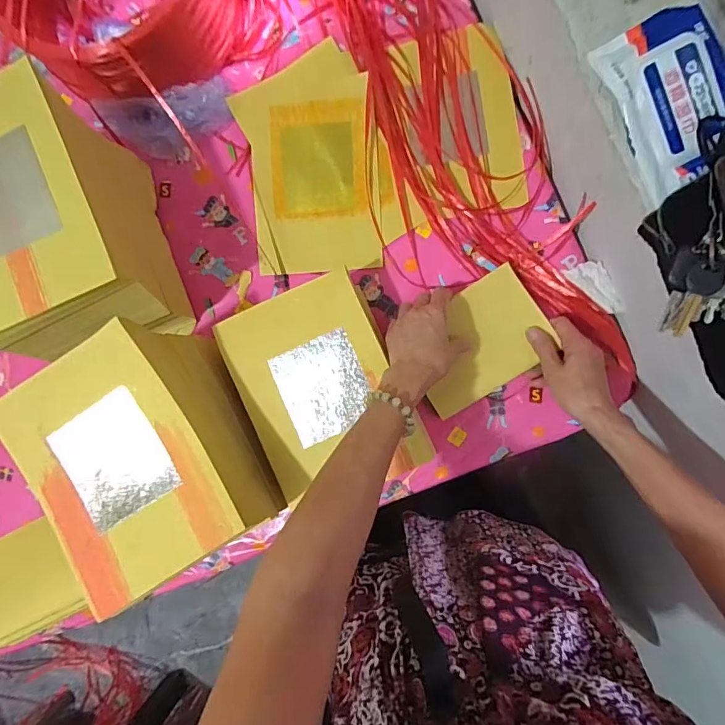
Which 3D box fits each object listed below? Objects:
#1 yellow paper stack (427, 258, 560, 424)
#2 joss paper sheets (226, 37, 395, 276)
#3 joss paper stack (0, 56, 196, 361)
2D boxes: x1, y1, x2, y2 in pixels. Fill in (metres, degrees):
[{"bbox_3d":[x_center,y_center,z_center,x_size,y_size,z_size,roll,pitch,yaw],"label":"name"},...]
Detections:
[{"bbox_3d":[0.135,-0.026,0.555,0.164,0.014,0.116,-34,78,12],"label":"yellow paper stack"},{"bbox_3d":[-0.059,-0.249,0.591,0.174,0.019,0.265,-10,89,5],"label":"joss paper sheets"},{"bbox_3d":[-0.326,-0.137,0.527,0.159,0.186,0.241,-23,87,5],"label":"joss paper stack"}]

